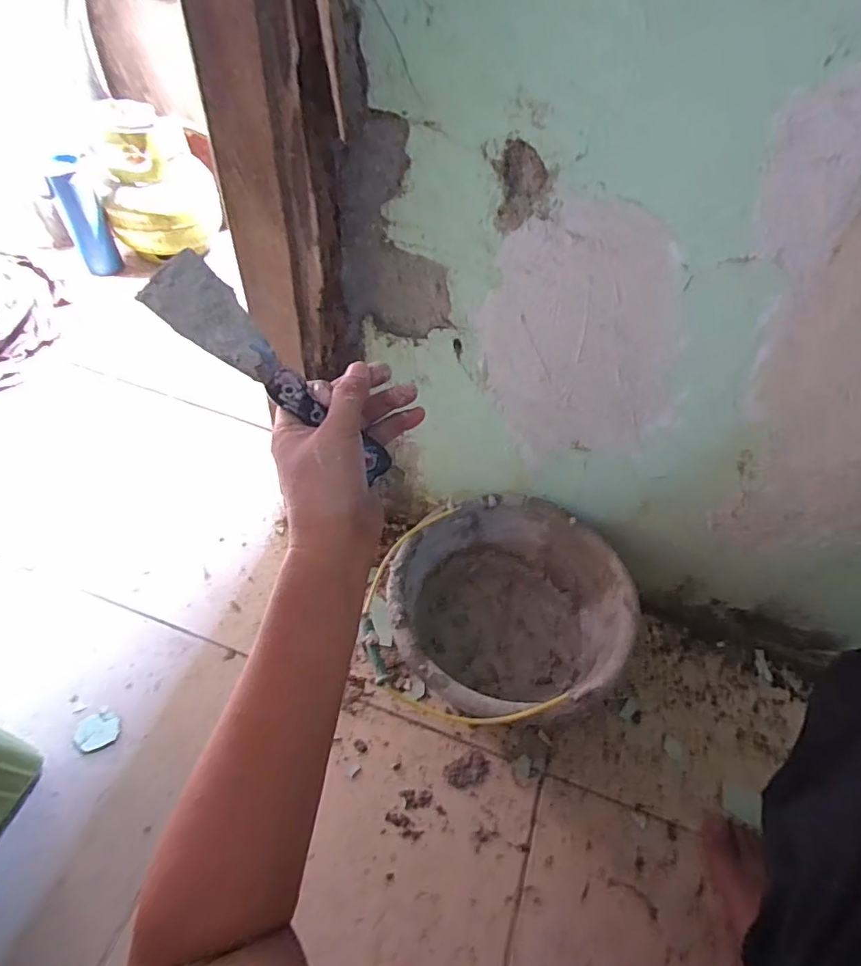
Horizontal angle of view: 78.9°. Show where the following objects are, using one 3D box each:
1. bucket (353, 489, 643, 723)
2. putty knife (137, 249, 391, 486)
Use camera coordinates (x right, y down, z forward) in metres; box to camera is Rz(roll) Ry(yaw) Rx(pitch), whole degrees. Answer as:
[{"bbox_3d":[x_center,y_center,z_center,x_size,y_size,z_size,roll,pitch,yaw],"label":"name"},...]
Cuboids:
[{"bbox_3d":[0.083,0.188,0.679,0.278,0.206,0.264,3,53,-4],"label":"bucket"},{"bbox_3d":[-0.108,-0.077,0.361,0.202,0.011,0.047,42,79,1],"label":"putty knife"}]

